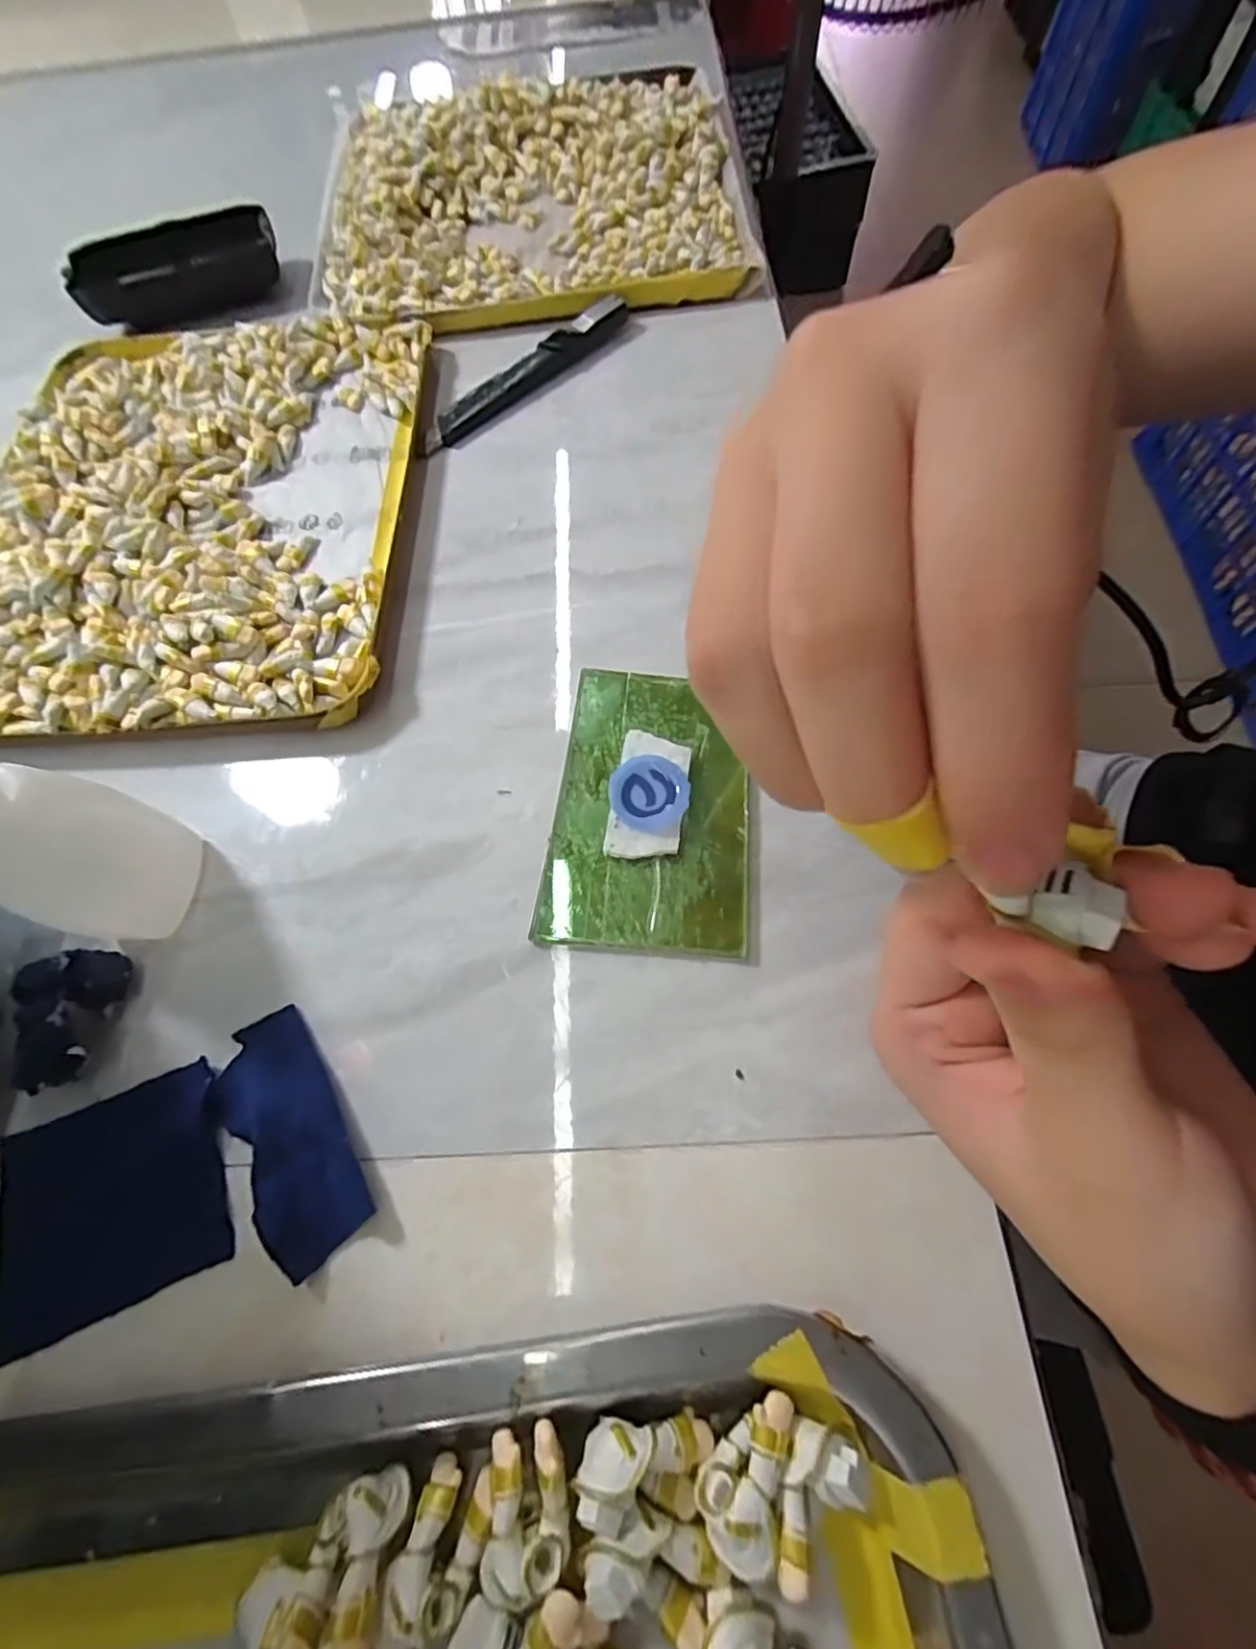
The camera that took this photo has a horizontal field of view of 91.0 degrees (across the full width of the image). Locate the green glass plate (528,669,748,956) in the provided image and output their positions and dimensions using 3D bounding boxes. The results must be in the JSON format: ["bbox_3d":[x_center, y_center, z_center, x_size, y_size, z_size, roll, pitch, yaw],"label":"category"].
[{"bbox_3d":[0.008,-0.008,0.217,0.067,0.007,0.103,4,68,6],"label":"green glass plate"}]

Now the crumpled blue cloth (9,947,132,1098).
[{"bbox_3d":[-0.172,0.059,0.191,0.025,0.022,0.040,-13,67,-1],"label":"crumpled blue cloth"}]

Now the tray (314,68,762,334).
[{"bbox_3d":[-0.060,-0.364,0.353,0.231,0.026,0.211,-10,67,0],"label":"tray"}]

